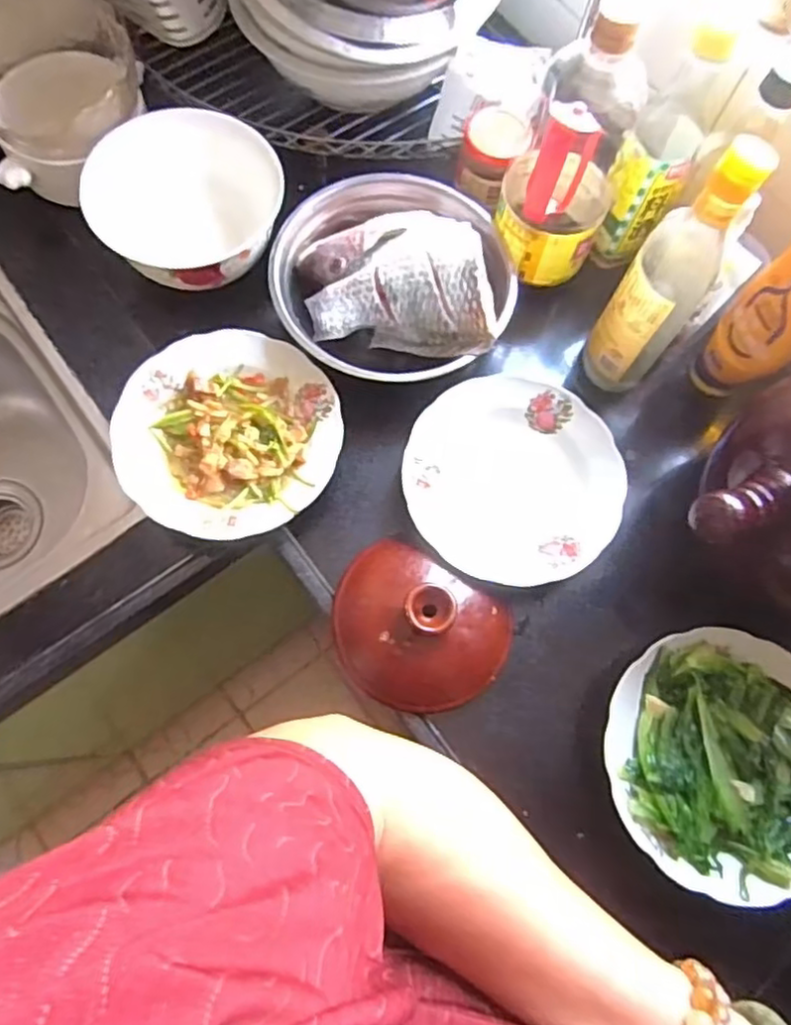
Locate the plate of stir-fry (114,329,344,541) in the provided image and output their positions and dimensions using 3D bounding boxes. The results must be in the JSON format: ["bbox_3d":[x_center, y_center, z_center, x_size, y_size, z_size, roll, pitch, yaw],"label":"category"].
[{"bbox_3d":[-0.148,-0.073,0.599,0.188,0.032,0.197,1,73,-2],"label":"plate of stir-fry"}]

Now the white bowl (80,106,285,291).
[{"bbox_3d":[-0.197,-0.299,0.639,0.173,0.068,0.170,1,73,-2],"label":"white bowl"}]

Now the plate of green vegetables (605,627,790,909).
[{"bbox_3d":[0.266,0.197,0.531,0.192,0.045,0.191,1,73,-2],"label":"plate of green vegetables"}]

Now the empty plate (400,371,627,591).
[{"bbox_3d":[0.106,-0.030,0.602,0.191,0.033,0.191,1,73,-2],"label":"empty plate"}]

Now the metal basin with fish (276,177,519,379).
[{"bbox_3d":[0.001,-0.240,0.633,0.217,0.082,0.213,1,73,-2],"label":"metal basin with fish"}]

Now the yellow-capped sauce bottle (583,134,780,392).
[{"bbox_3d":[0.228,-0.193,0.552,0.061,0.260,0.077,32,74,8],"label":"yellow-capped sauce bottle"}]

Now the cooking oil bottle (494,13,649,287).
[{"bbox_3d":[0.152,-0.304,0.578,0.101,0.221,0.089,22,73,5],"label":"cooking oil bottle"}]

